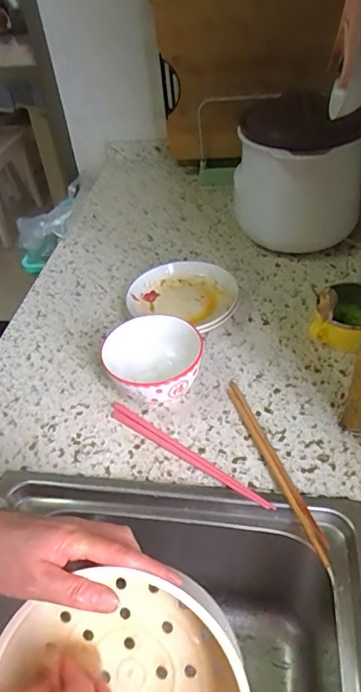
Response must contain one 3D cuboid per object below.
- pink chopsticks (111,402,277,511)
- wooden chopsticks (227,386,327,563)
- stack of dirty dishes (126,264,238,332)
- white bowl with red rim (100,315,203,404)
[{"bbox_3d":[0.005,0.122,0.554,0.233,0.009,0.019,26,53,30],"label":"pink chopsticks"},{"bbox_3d":[0.101,0.125,0.532,0.018,0.011,0.236,-17,44,-10],"label":"wooden chopsticks"},{"bbox_3d":[0.005,-0.074,0.744,0.170,0.034,0.151,7,45,15],"label":"stack of dirty dishes"},{"bbox_3d":[-0.025,0.028,0.616,0.115,0.071,0.113,-4,43,4],"label":"white bowl with red rim"}]

